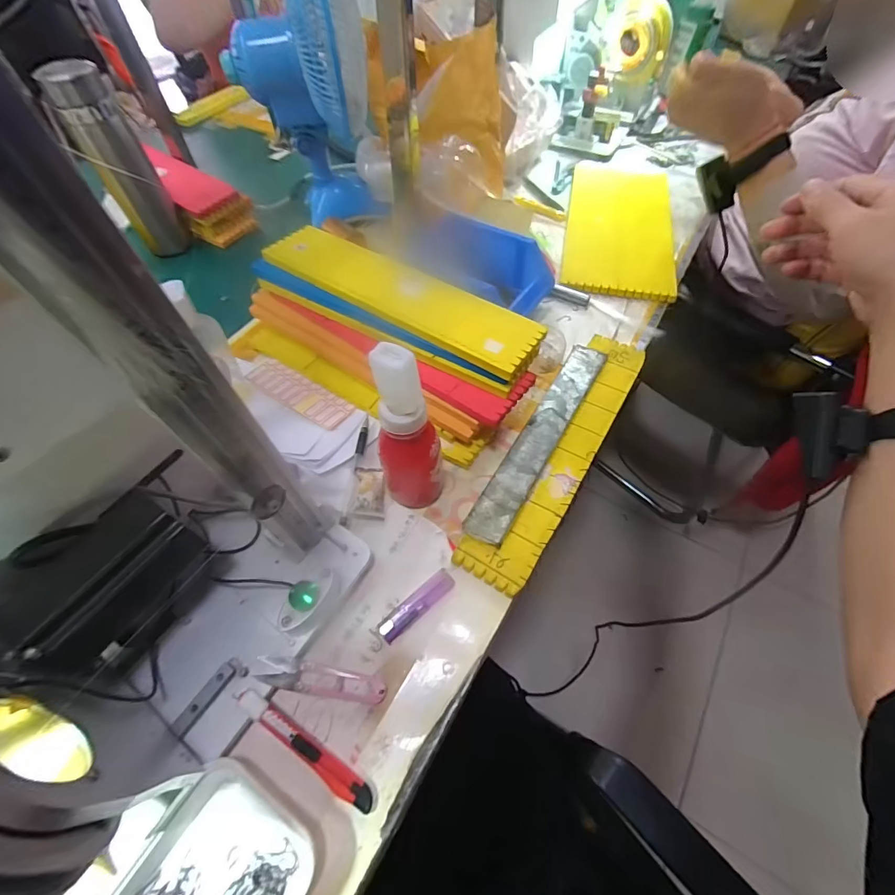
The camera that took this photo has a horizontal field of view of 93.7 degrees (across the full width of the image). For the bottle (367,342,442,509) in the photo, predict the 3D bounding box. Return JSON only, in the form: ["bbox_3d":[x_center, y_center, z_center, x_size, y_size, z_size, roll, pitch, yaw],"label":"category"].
[{"bbox_3d":[-0.035,-0.006,0.356,0.053,0.172,0.049,23,65,13],"label":"bottle"}]

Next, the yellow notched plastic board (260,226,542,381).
[{"bbox_3d":[-0.053,-0.167,0.461,0.319,0.017,0.076,27,62,13],"label":"yellow notched plastic board"}]

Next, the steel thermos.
[{"bbox_3d":[-0.485,-0.421,0.637,0.079,0.235,0.059,-28,61,-15],"label":"steel thermos"}]

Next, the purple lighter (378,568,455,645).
[{"bbox_3d":[-0.027,0.142,0.380,0.078,0.009,0.021,-37,66,-16],"label":"purple lighter"}]

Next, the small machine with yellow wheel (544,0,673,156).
[{"bbox_3d":[0.309,-0.721,0.812,0.188,0.187,0.197,15,59,10],"label":"small machine with yellow wheel"}]

